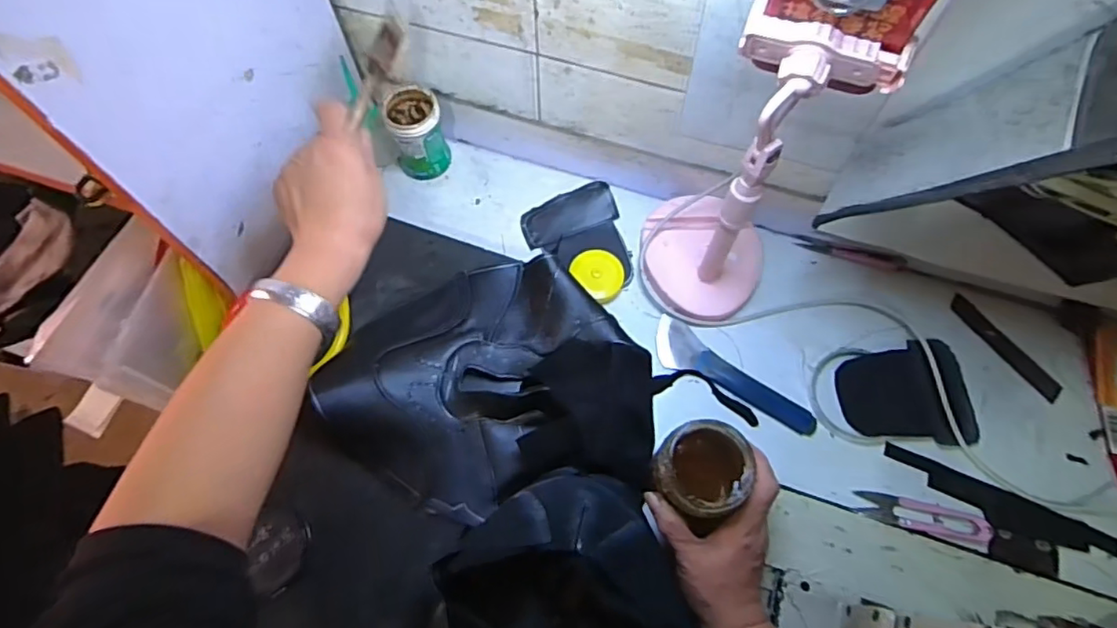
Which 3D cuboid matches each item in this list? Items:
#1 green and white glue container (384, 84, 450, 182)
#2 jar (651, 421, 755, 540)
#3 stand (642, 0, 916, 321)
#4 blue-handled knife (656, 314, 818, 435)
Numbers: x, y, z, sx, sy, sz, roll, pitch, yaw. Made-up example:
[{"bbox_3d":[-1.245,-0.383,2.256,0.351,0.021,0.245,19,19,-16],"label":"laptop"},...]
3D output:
[{"bbox_3d":[-0.137,-0.175,0.592,0.054,0.079,0.057,-23,67,-10],"label":"green and white glue container"},{"bbox_3d":[0.102,0.118,0.441,0.059,0.075,0.062,0,65,0],"label":"jar"},{"bbox_3d":[0.134,-0.102,0.449,0.116,0.261,0.115,16,66,8],"label":"stand"},{"bbox_3d":[0.146,0.058,0.521,0.152,0.006,0.039,37,71,16],"label":"blue-handled knife"}]

